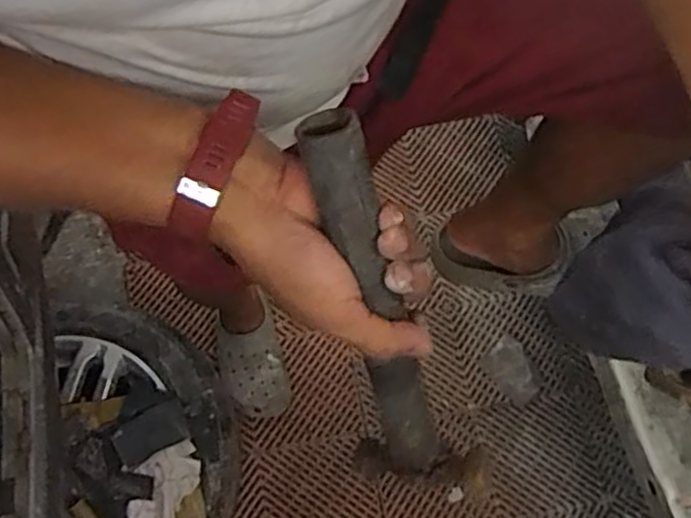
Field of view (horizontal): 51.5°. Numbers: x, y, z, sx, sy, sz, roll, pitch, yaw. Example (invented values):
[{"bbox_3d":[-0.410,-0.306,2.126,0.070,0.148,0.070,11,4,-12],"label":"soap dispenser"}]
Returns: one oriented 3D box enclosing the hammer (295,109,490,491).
[{"bbox_3d":[0.022,0.044,0.421,0.066,0.267,0.053,-25,35,-12],"label":"hammer"}]

